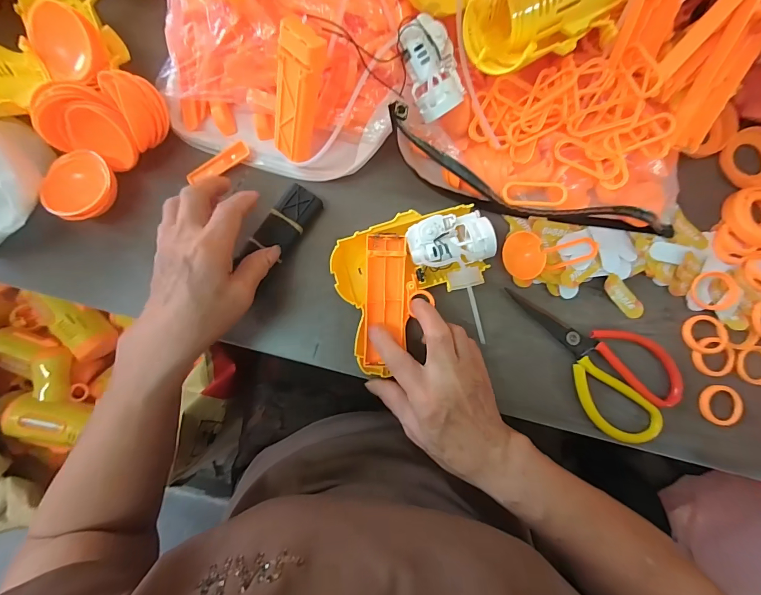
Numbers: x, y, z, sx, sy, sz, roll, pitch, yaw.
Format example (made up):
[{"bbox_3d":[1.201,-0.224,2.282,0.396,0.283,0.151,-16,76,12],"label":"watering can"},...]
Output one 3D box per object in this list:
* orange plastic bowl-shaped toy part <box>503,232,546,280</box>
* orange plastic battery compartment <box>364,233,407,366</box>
[{"bbox_3d":[0.130,-0.038,0.342,0.034,0.009,0.043,-20,73,31],"label":"orange plastic bowl-shaped toy part"},{"bbox_3d":[0.004,0.002,0.319,0.035,0.017,0.109,3,92,-1],"label":"orange plastic battery compartment"}]

